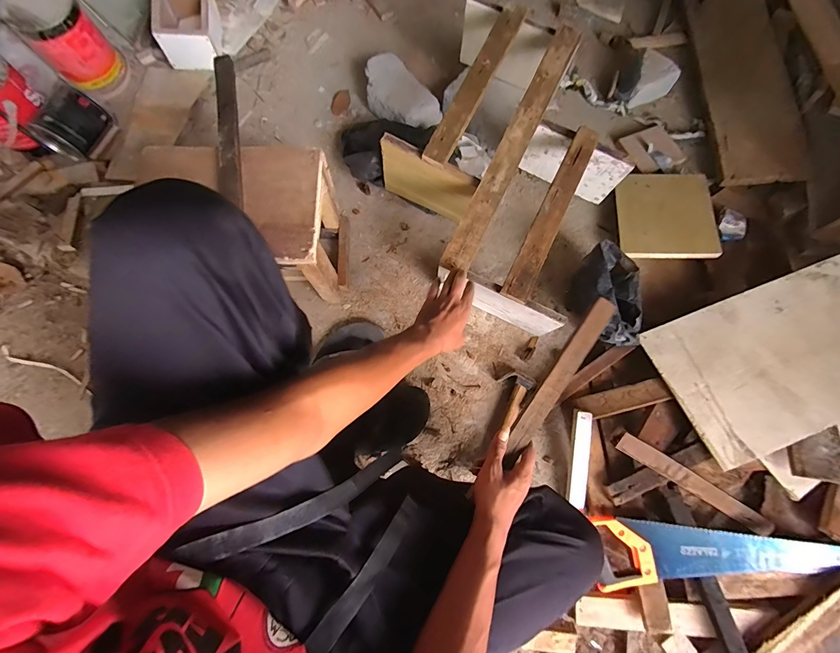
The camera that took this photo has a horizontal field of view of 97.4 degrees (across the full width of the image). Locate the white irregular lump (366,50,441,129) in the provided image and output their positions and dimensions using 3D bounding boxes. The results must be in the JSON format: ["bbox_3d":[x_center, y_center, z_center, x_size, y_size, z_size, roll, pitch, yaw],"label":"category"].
[{"bbox_3d":[-0.055,-0.568,0.918,0.122,0.066,0.219,-37,78,-11],"label":"white irregular lump"}]

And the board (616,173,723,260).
[{"bbox_3d":[0.552,-0.254,0.831,0.192,0.010,0.232,4,69,11],"label":"board"}]

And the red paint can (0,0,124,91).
[{"bbox_3d":[-0.872,-0.715,0.907,0.149,0.152,0.179,-41,78,-10],"label":"red paint can"}]

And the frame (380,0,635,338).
[{"bbox_3d":[0.173,-0.330,0.764,0.441,0.204,0.544,27,76,8],"label":"frame"}]

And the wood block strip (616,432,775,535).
[{"bbox_3d":[0.476,0.274,0.640,0.337,0.021,0.034,31,76,-8],"label":"wood block strip"}]

